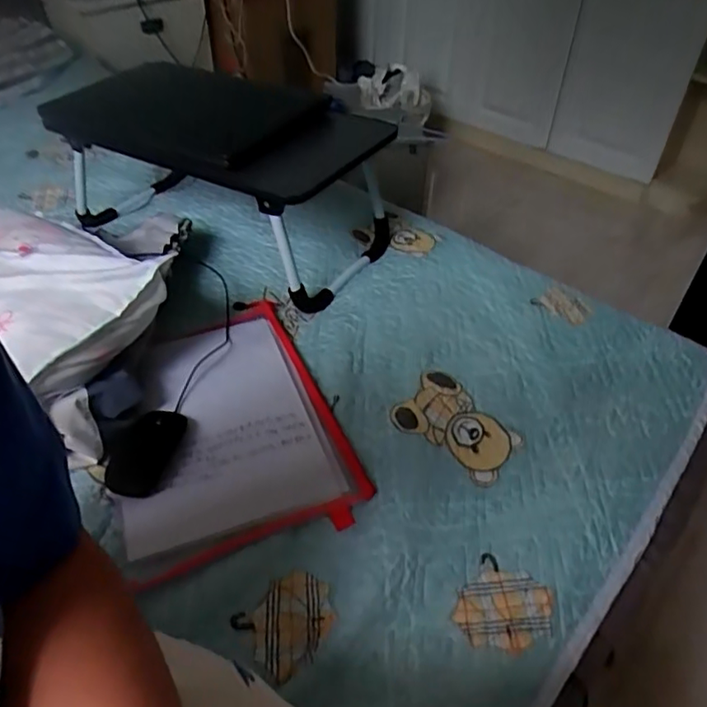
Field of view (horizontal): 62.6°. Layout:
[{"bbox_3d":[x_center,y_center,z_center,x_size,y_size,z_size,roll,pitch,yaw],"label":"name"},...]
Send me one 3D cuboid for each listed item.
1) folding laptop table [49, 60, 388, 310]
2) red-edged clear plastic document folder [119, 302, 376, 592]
[{"bbox_3d":[-0.205,-0.319,0.947,0.555,0.191,0.358,22,47,20],"label":"folding laptop table"},{"bbox_3d":[-0.148,0.074,0.667,0.236,0.016,0.332,-13,45,-16],"label":"red-edged clear plastic document folder"}]

